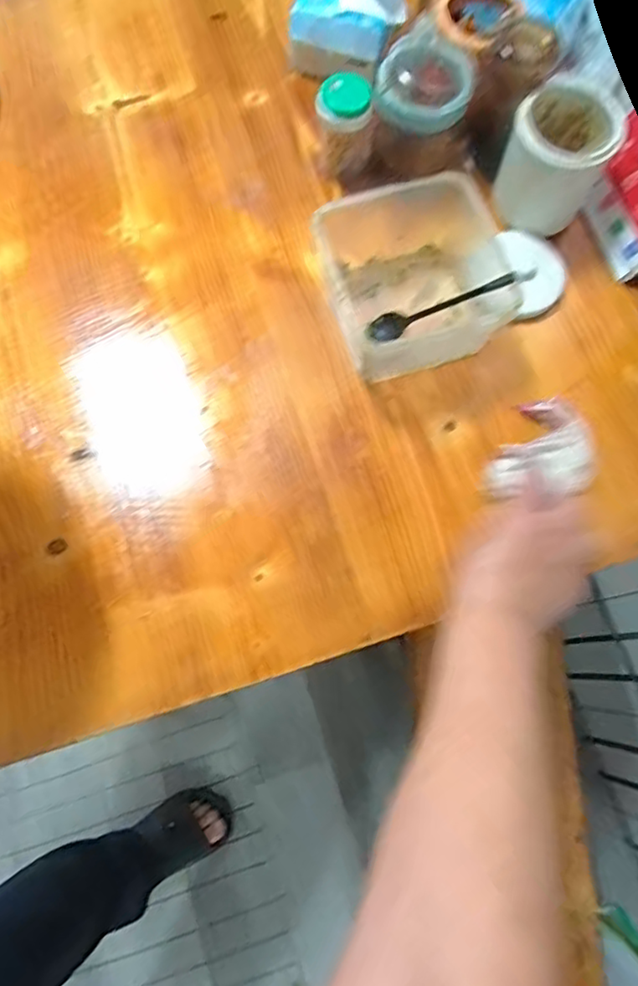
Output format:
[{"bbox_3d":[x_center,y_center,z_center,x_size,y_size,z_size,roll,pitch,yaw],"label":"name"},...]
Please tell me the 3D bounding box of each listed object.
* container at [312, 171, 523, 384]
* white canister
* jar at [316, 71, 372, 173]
[{"bbox_3d":[0.081,-0.188,0.527,0.138,0.082,0.155,-18,75,-7],"label":"container"},{"bbox_3d":[0.211,-0.301,0.550,0.084,0.095,0.078,0,73,-2],"label":"white canister"},{"bbox_3d":[0.022,-0.342,0.573,0.047,0.082,0.042,-10,74,-5],"label":"jar"}]

